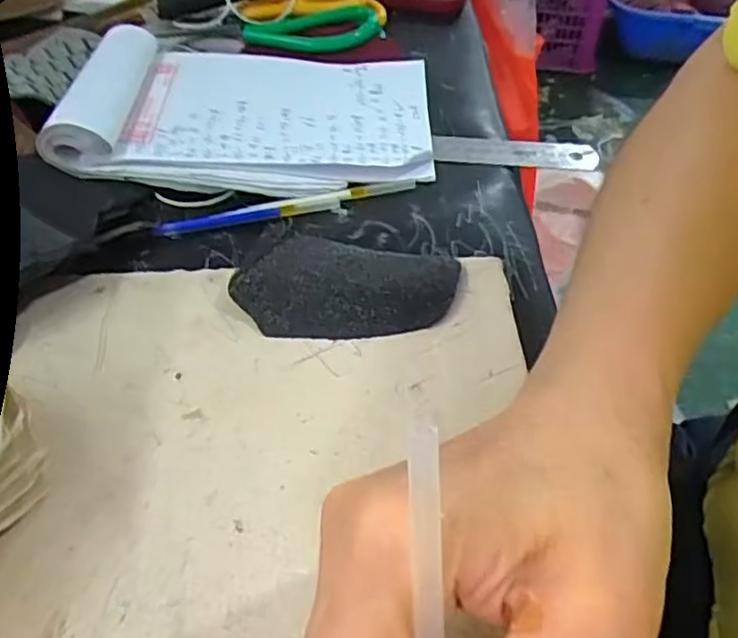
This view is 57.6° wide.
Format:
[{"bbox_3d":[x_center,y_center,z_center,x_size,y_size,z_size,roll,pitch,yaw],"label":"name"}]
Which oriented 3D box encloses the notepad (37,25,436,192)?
[{"bbox_3d":[-0.073,-0.143,0.433,0.223,0.026,0.145,0,50,-4],"label":"notepad"}]

